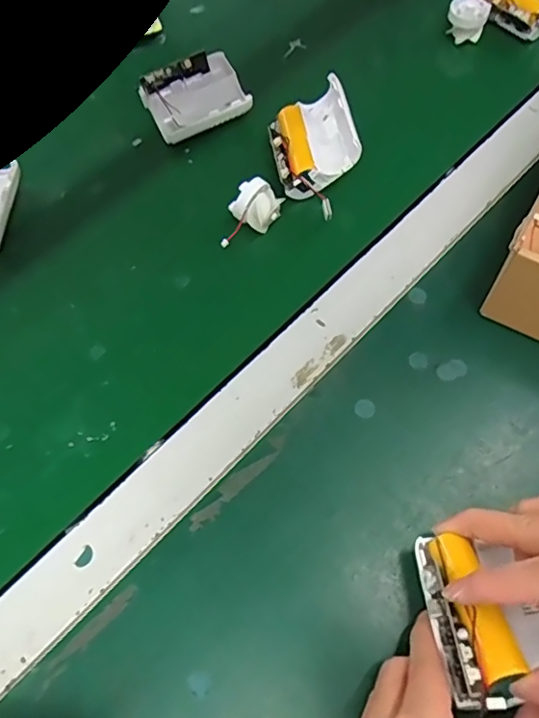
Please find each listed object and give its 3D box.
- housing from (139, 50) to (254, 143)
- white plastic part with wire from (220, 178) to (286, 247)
[{"bbox_3d":[-0.061,-0.219,0.473,0.080,0.037,0.068,-27,65,-10],"label":"housing"},{"bbox_3d":[-0.020,-0.107,0.418,0.056,0.028,0.029,-37,67,-14],"label":"white plastic part with wire"}]

